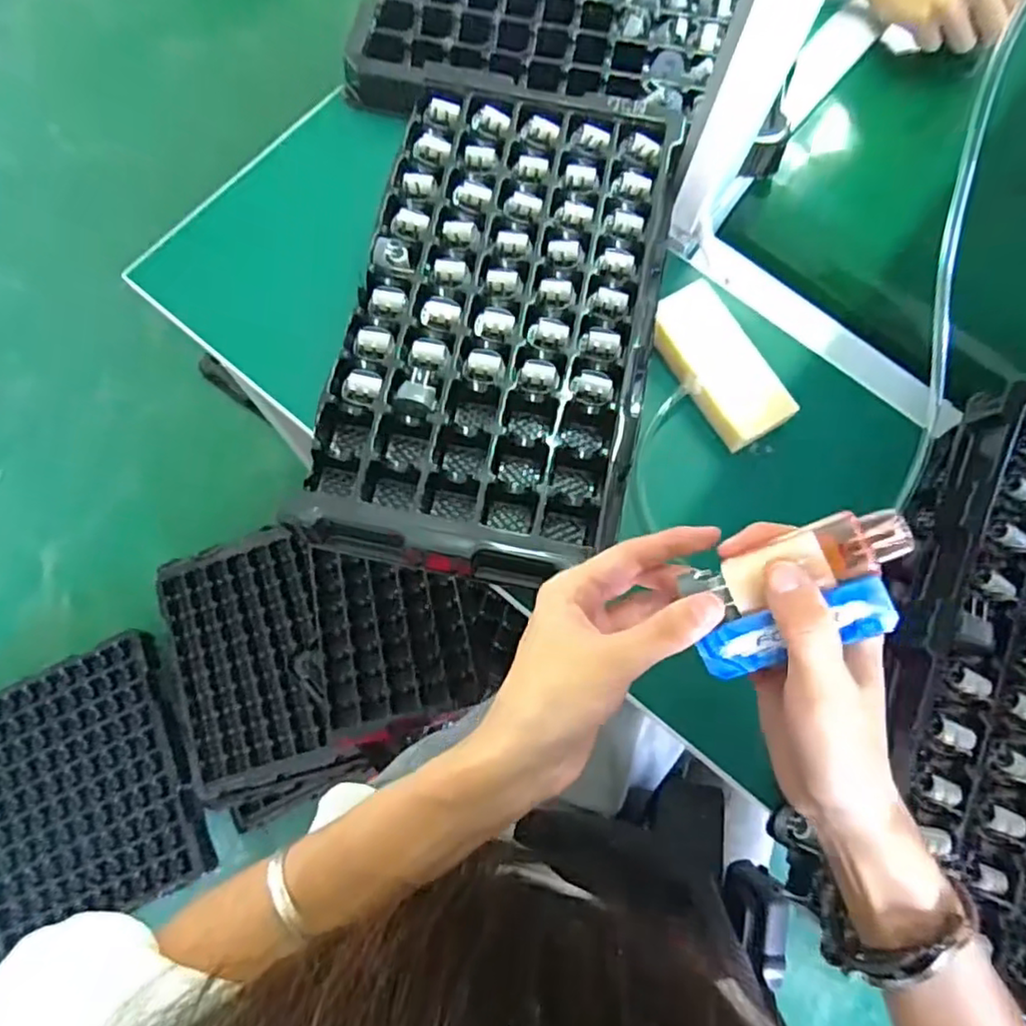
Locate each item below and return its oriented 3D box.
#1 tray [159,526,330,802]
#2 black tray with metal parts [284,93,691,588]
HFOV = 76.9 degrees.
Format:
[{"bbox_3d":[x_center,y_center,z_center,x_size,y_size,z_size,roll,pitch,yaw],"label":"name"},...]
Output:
[{"bbox_3d":[-0.420,0.227,1.006,0.236,0.068,0.370,-12,75,-5],"label":"tray"},{"bbox_3d":[-0.005,-0.132,0.445,0.200,0.041,0.347,12,74,1],"label":"black tray with metal parts"}]

